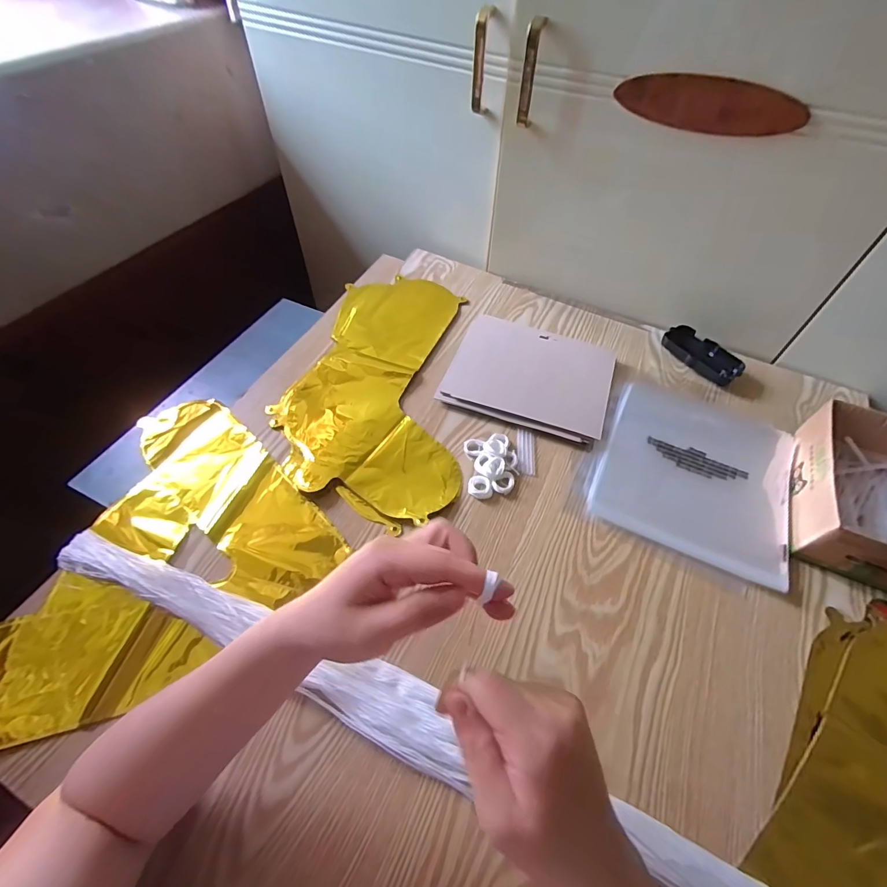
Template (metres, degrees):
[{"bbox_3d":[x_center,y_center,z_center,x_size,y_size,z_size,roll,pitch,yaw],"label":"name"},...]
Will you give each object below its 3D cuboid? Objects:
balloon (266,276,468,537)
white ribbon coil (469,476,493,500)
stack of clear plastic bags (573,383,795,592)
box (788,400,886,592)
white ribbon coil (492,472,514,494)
[{"bbox_3d":[-0.092,-0.091,0.589,0.219,0.010,0.414,2,55,0],"label":"balloon"},{"bbox_3d":[0.041,0.049,0.495,0.026,0.008,0.029,-10,56,-8],"label":"white ribbon coil"},{"bbox_3d":[0.296,0.024,0.520,0.214,0.014,0.234,25,58,15],"label":"stack of clear plastic bags"},{"bbox_3d":[0.465,0.055,0.474,0.130,0.071,0.185,22,57,14],"label":"box"},{"bbox_3d":[0.070,0.046,0.496,0.029,0.008,0.019,-35,62,-23],"label":"white ribbon coil"}]

